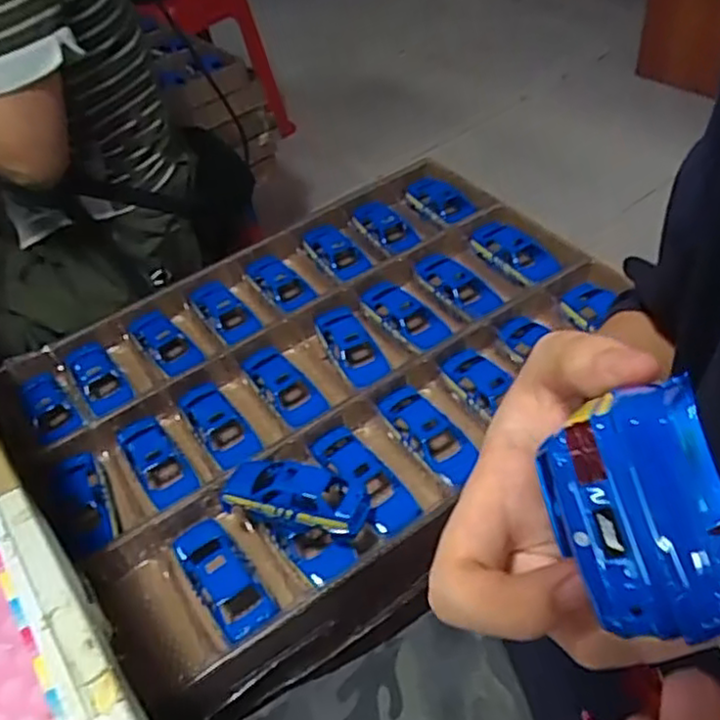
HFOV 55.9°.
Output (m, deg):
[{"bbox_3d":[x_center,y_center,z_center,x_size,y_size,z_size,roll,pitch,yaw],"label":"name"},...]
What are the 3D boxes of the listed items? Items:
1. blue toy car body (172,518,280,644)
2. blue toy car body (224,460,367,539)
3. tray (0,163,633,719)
[{"bbox_3d":[-0.119,0.182,0.581,0.048,0.025,0.129,-32,50,-20],"label":"blue toy car body"},{"bbox_3d":[-0.059,0.116,0.597,0.133,0.043,0.059,9,49,17],"label":"blue toy car body"},{"bbox_3d":[-0.028,0.007,0.754,0.619,0.095,0.463,-31,50,-19],"label":"tray"}]

